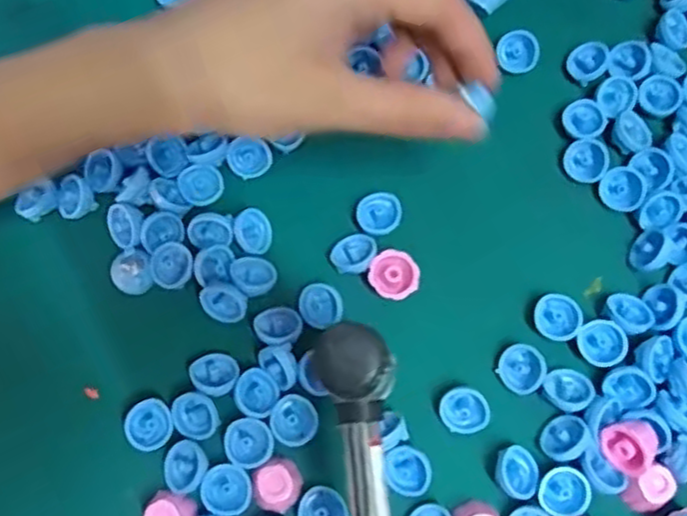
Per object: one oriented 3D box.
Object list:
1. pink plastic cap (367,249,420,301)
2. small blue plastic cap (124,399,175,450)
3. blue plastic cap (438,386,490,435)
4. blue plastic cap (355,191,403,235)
[{"bbox_3d":[0.021,0.008,0.301,0.020,0.011,0.021,0,73,1],"label":"pink plastic cap"},{"bbox_3d":[-0.077,0.067,0.283,0.017,0.008,0.018,0,73,1],"label":"small blue plastic cap"},{"bbox_3d":[0.049,0.062,0.287,0.018,0.007,0.018,0,73,1],"label":"blue plastic cap"},{"bbox_3d":[0.015,-0.019,0.310,0.019,0.009,0.018,-4,73,-1],"label":"blue plastic cap"}]

